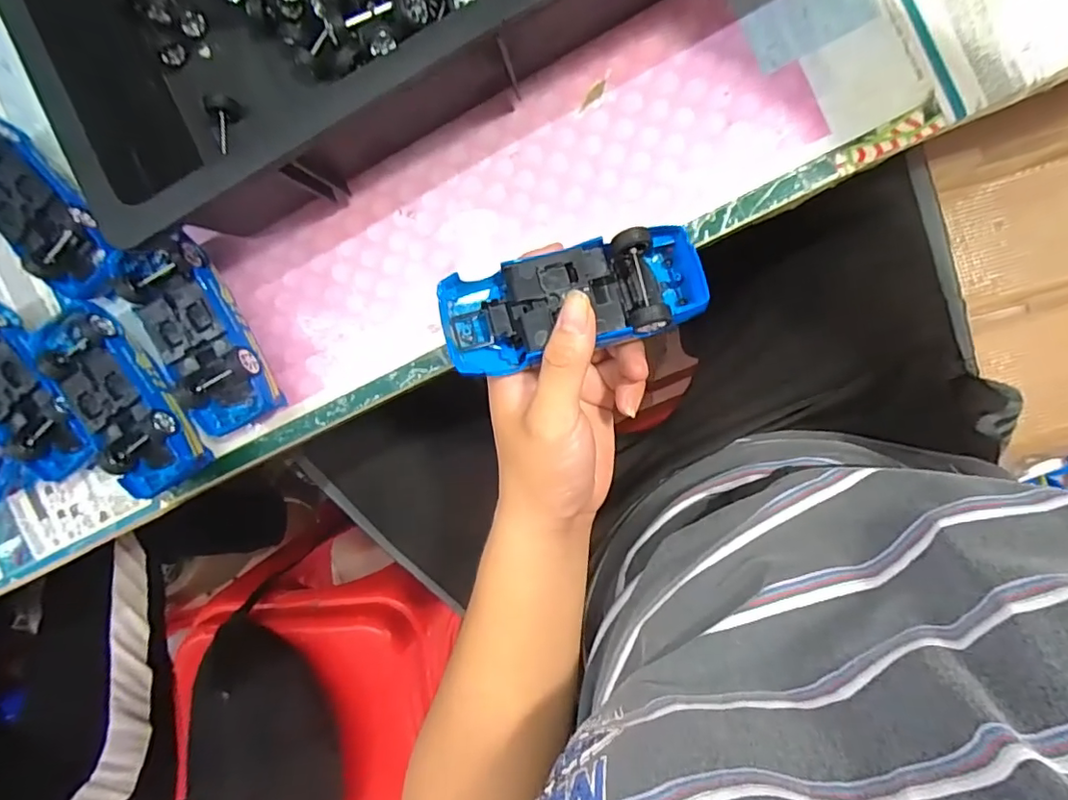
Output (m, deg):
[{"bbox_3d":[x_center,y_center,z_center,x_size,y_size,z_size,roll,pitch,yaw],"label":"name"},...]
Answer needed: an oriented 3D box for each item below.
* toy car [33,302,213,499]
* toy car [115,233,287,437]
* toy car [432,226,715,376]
[{"bbox_3d":[-0.272,-0.003,0.368,0.056,0.032,0.134,-37,85,6],"label":"toy car"},{"bbox_3d":[-0.215,-0.042,0.361,0.061,0.039,0.130,-29,86,6],"label":"toy car"},{"bbox_3d":[0.020,-0.050,0.282,0.131,0.033,0.052,-15,88,-2],"label":"toy car"}]

